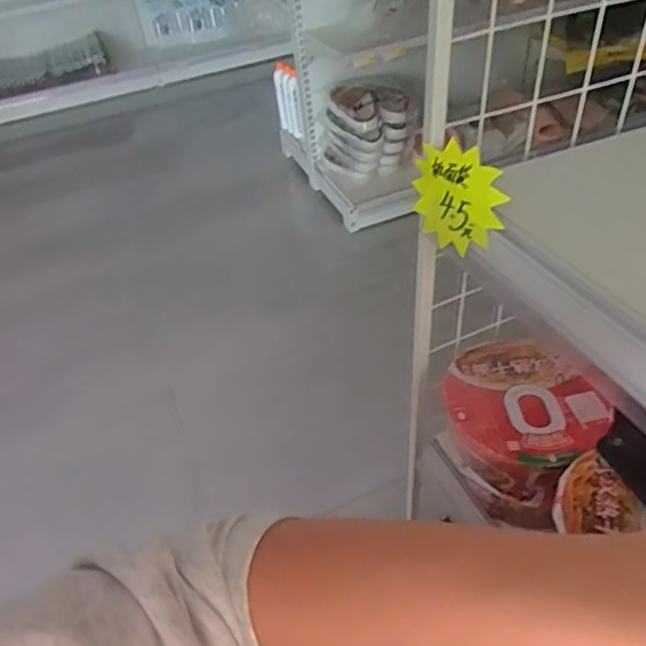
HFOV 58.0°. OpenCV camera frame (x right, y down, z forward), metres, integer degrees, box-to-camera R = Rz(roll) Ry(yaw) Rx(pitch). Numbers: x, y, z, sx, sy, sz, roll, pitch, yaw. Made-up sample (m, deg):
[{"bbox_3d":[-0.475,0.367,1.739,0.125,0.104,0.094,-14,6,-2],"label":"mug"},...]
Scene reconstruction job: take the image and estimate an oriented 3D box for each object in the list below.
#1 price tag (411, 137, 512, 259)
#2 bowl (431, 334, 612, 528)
[{"bbox_3d":[0.106,-0.100,0.467,0.008,0.078,0.097,-7,59,-31],"label":"price tag"},{"bbox_3d":[0.204,0.106,0.617,0.159,0.075,0.174,26,52,32],"label":"bowl"}]

